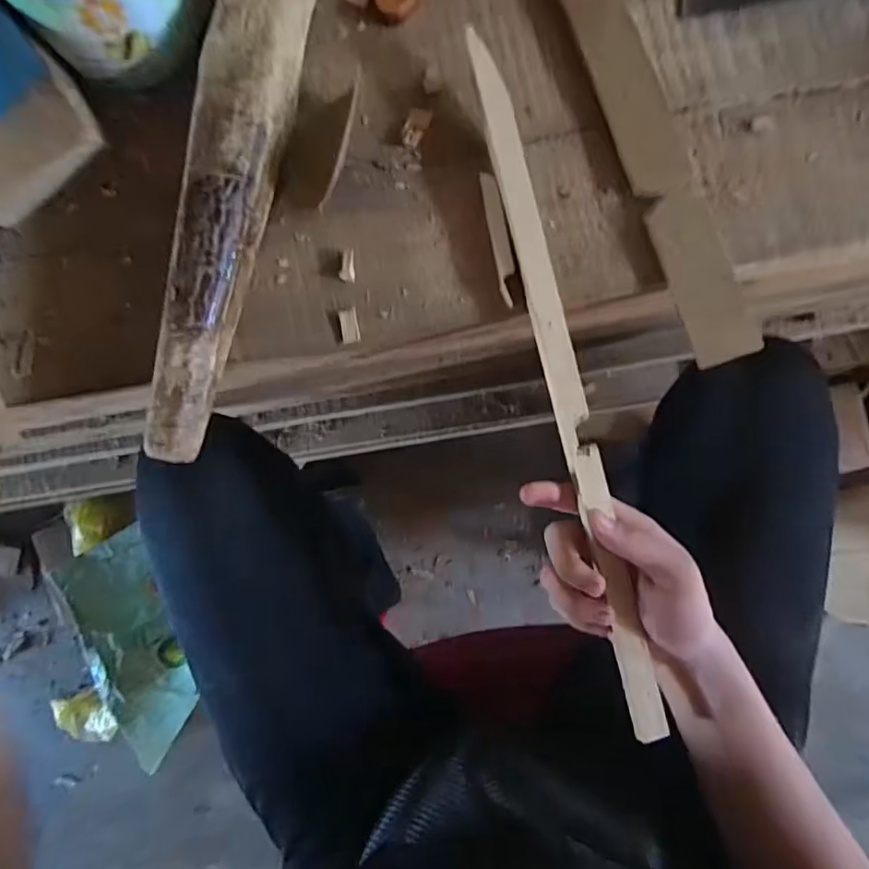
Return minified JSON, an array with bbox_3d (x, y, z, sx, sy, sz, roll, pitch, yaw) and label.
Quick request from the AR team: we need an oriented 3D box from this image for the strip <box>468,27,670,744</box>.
[{"bbox_3d":[0.082,-0.023,0.337,0.022,0.015,0.421,-14,91,3],"label":"strip"}]

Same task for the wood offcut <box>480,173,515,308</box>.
[{"bbox_3d":[0.040,-0.120,0.338,0.012,0.004,0.081,-11,90,24],"label":"wood offcut"}]

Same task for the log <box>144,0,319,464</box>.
[{"bbox_3d":[-0.116,-0.169,0.330,0.042,0.049,0.367,13,89,4],"label":"log"}]

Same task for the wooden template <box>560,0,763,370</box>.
[{"bbox_3d":[0.116,-0.221,0.339,0.040,0.006,0.370,-18,87,3],"label":"wooden template"}]

